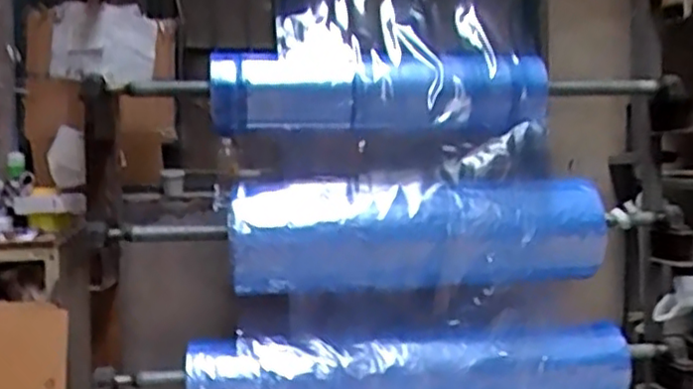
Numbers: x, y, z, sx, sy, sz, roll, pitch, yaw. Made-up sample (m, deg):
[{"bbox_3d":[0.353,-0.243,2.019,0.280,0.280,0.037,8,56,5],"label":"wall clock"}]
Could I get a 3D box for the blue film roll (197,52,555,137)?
[{"bbox_3d":[0.089,-0.259,1.774,0.866,0.194,0.230,-1,3,1],"label":"blue film roll"}]

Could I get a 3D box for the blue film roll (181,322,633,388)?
[{"bbox_3d":[0.195,0.477,1.803,1.215,0.202,0.192,-2,3,-10],"label":"blue film roll"}]

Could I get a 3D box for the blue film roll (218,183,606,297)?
[{"bbox_3d":[0.218,0.104,1.784,1.001,0.263,0.240,-2,3,-13],"label":"blue film roll"}]

